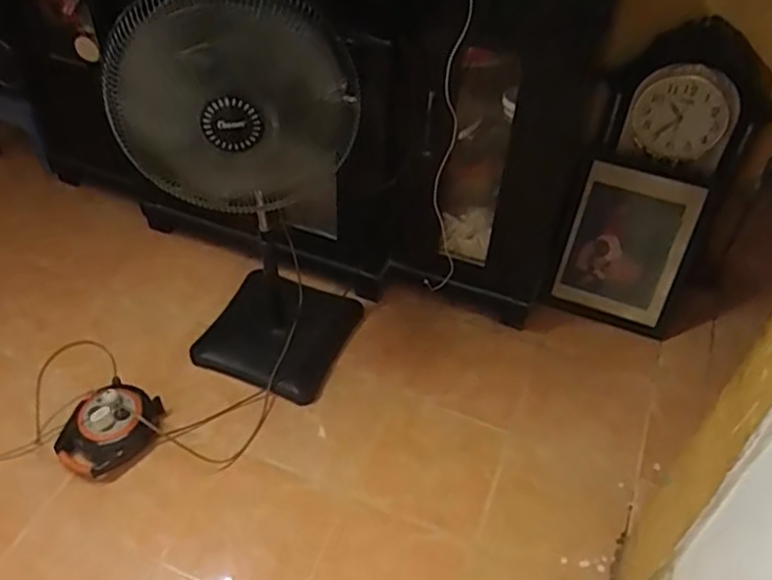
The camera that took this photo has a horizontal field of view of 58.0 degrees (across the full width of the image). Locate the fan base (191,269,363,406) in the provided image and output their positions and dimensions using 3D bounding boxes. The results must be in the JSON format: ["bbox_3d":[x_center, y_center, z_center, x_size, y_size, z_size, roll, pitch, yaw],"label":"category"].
[{"bbox_3d":[-0.282,0.104,1.833,0.349,0.060,0.344,21,52,17],"label":"fan base"}]

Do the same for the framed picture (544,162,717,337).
[{"bbox_3d":[0.643,-0.114,1.878,0.339,0.413,0.031,16,16,6],"label":"framed picture"}]

